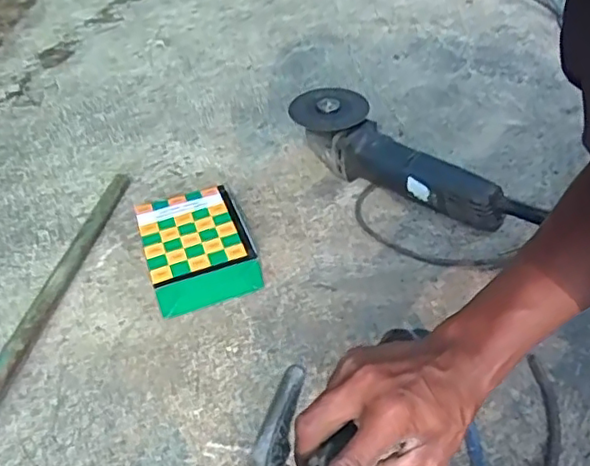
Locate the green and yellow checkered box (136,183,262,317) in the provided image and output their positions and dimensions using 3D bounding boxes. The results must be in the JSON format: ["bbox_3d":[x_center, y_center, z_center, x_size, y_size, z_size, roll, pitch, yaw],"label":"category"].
[{"bbox_3d":[-0.112,0.013,0.700,0.110,0.048,0.160,-17,42,-11],"label":"green and yellow checkered box"}]

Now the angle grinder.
[{"bbox_3d":[0.131,-0.092,0.759,0.303,0.091,0.089,24,50,31],"label":"angle grinder"}]

